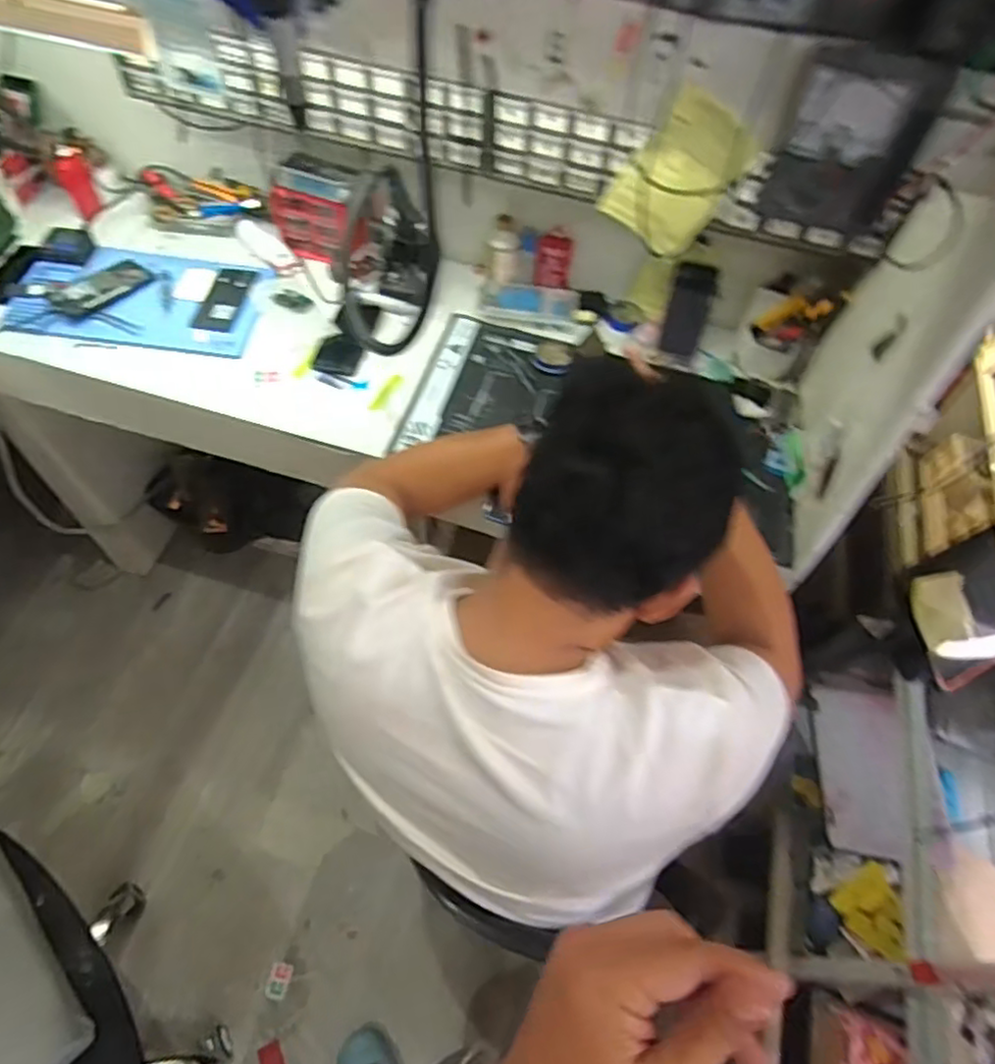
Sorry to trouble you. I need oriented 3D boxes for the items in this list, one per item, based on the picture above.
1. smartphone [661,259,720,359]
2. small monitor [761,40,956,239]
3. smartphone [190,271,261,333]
[{"bbox_3d":[0.340,-0.398,1.185,0.076,0.156,0.018,27,26,37],"label":"smartphone"},{"bbox_3d":[0.345,-0.386,0.663,0.120,0.158,0.041,1,58,-4],"label":"small monitor"},{"bbox_3d":[-0.465,-0.398,1.129,0.070,0.009,0.151,8,57,0],"label":"smartphone"}]

